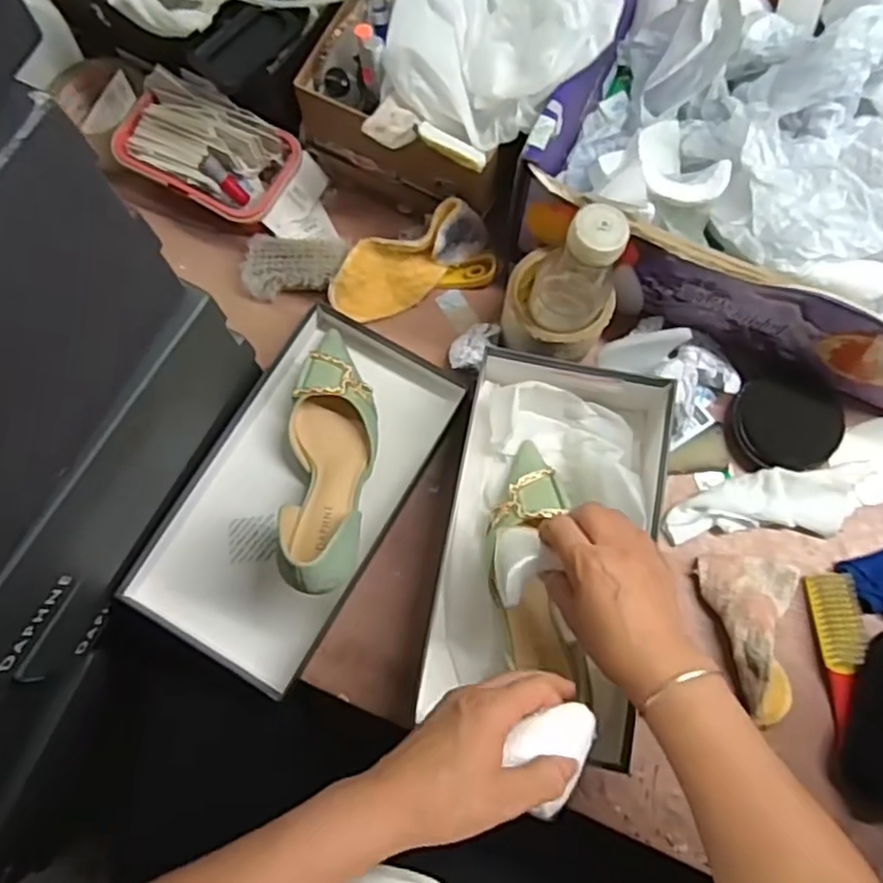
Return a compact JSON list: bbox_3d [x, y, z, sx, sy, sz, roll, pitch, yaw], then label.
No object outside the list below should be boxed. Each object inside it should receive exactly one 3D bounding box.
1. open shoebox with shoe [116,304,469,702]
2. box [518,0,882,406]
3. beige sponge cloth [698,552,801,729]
[{"bbox_3d":[-0.121,0.035,0.585,0.162,0.117,0.309,29,78,7],"label":"open shoebox with shoe"},{"bbox_3d":[0.304,-0.254,0.606,0.398,0.161,0.326,23,77,5],"label":"box"},{"bbox_3d":[0.255,0.161,0.583,0.077,0.033,0.129,9,77,2],"label":"beige sponge cloth"}]

